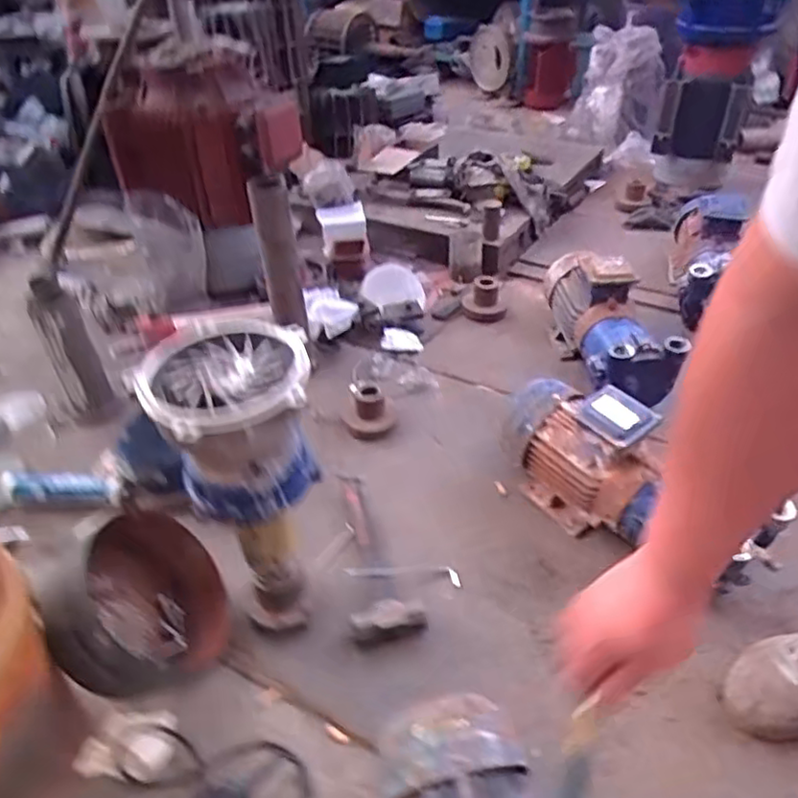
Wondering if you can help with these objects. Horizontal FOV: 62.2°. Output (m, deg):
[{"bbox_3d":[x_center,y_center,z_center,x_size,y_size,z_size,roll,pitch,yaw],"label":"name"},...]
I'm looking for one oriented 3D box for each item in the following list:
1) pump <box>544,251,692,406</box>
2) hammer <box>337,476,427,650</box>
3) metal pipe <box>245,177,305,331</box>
[{"bbox_3d":[0.456,-0.170,1.485,0.160,0.211,0.443,-6,40,-6],"label":"pump"},{"bbox_3d":[-0.058,0.251,1.148,0.113,0.044,0.387,-10,40,-11],"label":"hammer"},{"bbox_3d":[-0.269,-0.321,1.486,0.074,0.352,0.073,-3,40,-3],"label":"metal pipe"}]

